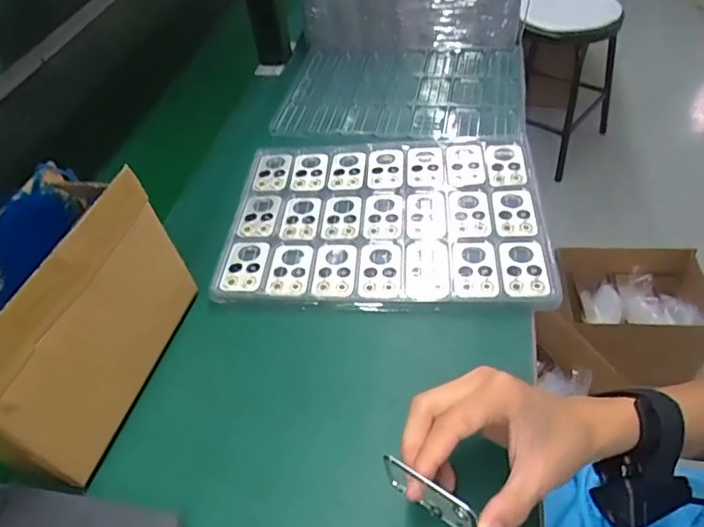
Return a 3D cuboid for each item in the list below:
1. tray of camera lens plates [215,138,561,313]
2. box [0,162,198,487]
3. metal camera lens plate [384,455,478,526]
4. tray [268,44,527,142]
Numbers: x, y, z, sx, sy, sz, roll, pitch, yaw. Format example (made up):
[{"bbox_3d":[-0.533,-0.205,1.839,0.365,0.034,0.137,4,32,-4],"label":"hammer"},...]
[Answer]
[{"bbox_3d":[0.030,-0.052,0.543,0.306,0.022,0.222,0,48,6],"label":"tray of camera lens plates"},{"bbox_3d":[-0.217,0.037,0.395,0.086,0.134,0.186,8,49,13],"label":"box"},{"bbox_3d":[0.044,0.132,0.299,0.060,0.034,0.005,29,56,28],"label":"metal camera lens plate"},{"bbox_3d":[0.062,-0.237,0.707,0.308,0.023,0.242,6,48,11],"label":"tray"}]

